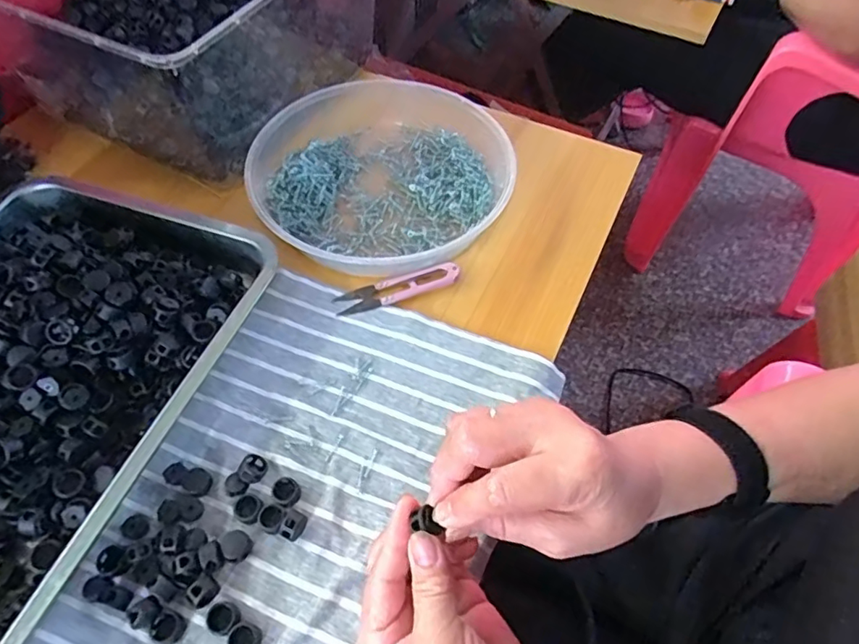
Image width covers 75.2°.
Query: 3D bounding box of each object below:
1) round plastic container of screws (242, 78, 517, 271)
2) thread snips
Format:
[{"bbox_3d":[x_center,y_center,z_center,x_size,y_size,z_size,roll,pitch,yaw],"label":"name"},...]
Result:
[{"bbox_3d":[-0.041,-0.130,0.496,0.218,0.039,0.221,1,56,-1],"label":"round plastic container of screws"},{"bbox_3d":[-0.025,-0.026,0.444,0.100,0.009,0.024,-13,58,-10],"label":"thread snips"}]

